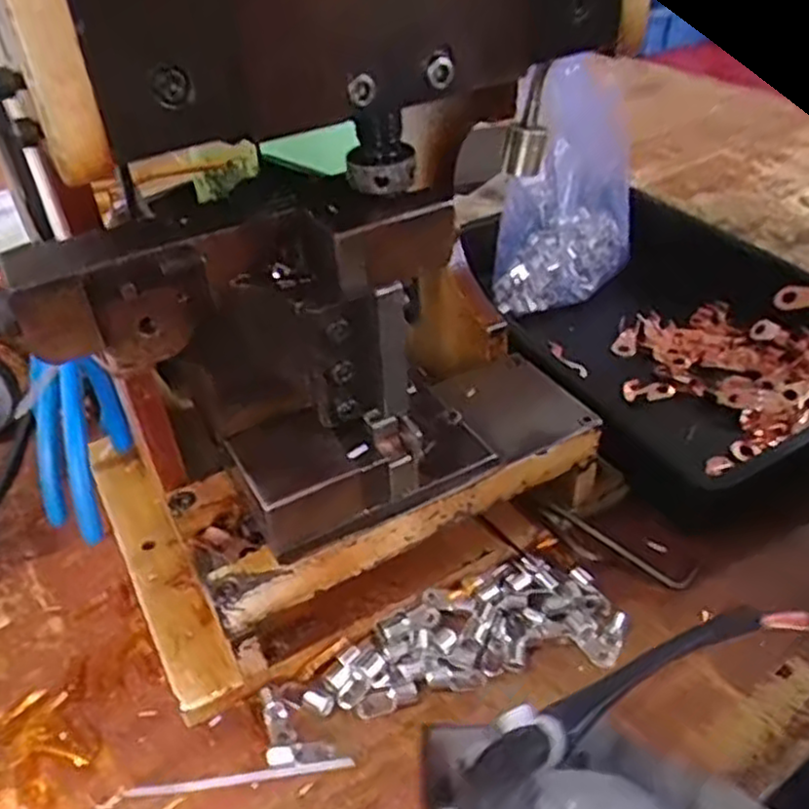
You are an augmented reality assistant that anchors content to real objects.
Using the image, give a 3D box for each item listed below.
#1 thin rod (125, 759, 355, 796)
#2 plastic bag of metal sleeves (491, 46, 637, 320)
[{"bbox_3d":[-0.080,0.184,0.367,0.109,0.004,0.005,-5,38,-4],"label":"thin rod"},{"bbox_3d":[0.146,-0.185,0.655,0.121,0.192,0.109,5,39,9],"label":"plastic bag of metal sleeves"}]

